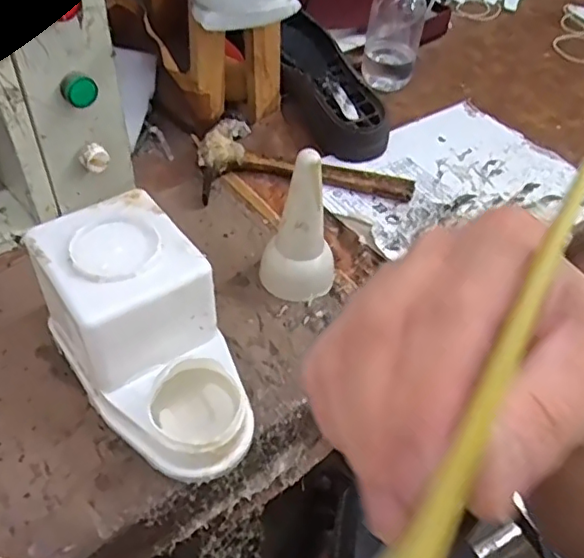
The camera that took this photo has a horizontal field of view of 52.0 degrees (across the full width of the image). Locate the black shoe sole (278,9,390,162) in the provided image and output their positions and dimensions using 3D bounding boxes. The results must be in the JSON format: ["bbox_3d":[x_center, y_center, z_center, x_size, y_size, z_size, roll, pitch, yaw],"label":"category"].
[{"bbox_3d":[0.040,-0.233,0.734,0.097,0.046,0.220,-14,63,-17],"label":"black shoe sole"}]

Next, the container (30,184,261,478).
[{"bbox_3d":[-0.105,0.041,0.447,0.109,0.115,0.192,-31,56,-29],"label":"container"}]

